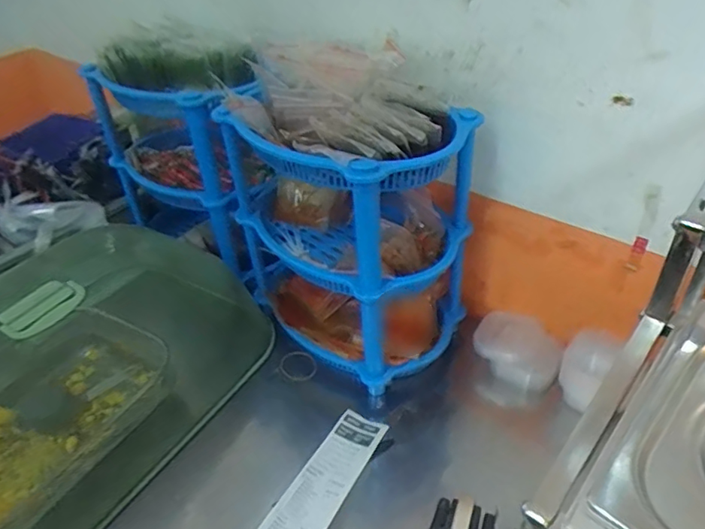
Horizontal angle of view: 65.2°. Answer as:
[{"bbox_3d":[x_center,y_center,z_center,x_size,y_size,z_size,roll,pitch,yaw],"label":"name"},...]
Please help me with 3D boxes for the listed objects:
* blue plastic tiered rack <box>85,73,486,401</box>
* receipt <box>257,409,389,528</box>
[{"bbox_3d":[-0.134,-0.102,0.765,0.594,0.309,0.173,26,46,33],"label":"blue plastic tiered rack"},{"bbox_3d":[-0.034,0.232,0.563,0.055,0.039,0.225,15,41,22],"label":"receipt"}]

